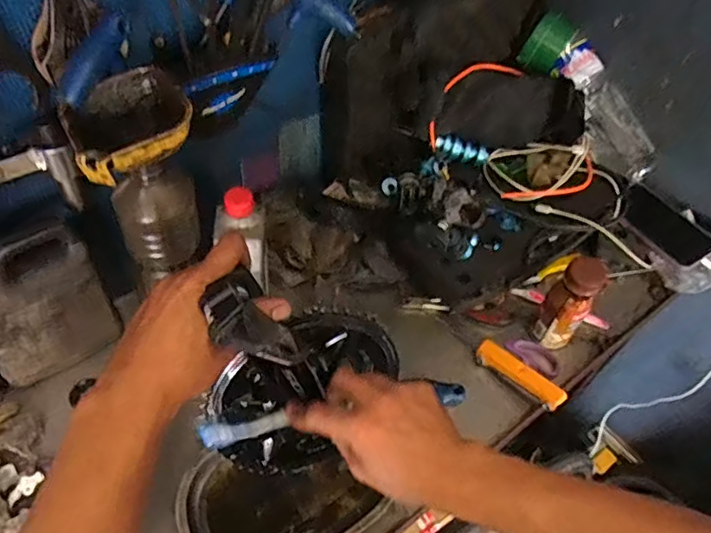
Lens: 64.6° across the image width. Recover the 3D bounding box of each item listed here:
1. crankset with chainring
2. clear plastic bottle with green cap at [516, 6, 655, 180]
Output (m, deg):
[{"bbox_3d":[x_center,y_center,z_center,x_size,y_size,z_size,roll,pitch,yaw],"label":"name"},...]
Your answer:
[{"bbox_3d":[-0.045,0.085,0.495,0.172,0.302,0.082,-35,62,-28],"label":"crankset with chainring"},{"bbox_3d":[0.350,-0.248,0.832,0.080,0.069,0.270,-40,96,-30],"label":"clear plastic bottle with green cap"}]

